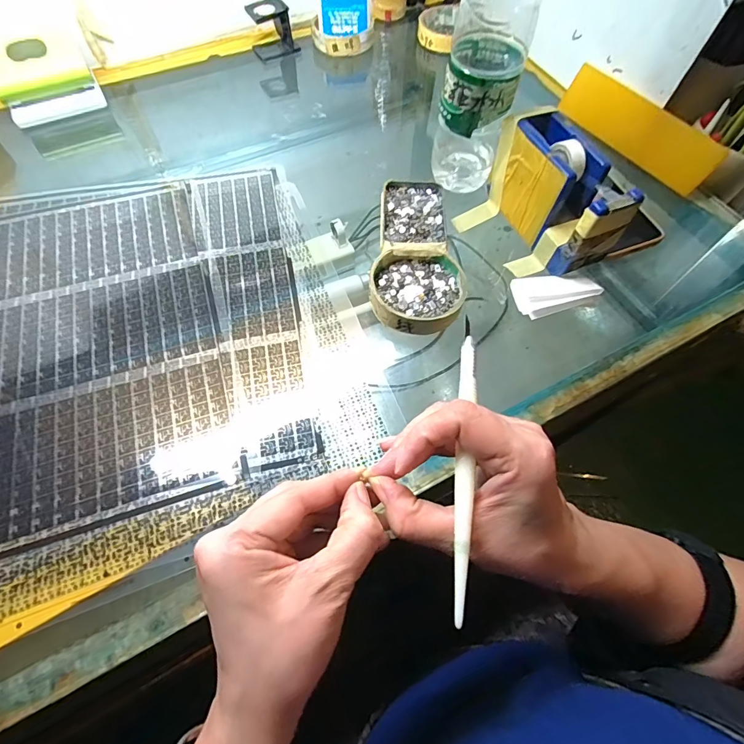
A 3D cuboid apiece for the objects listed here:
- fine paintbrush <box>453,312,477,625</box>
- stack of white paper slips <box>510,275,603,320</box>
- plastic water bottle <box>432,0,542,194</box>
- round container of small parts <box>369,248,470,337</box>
[{"bbox_3d":[0.046,0.040,0.201,0.008,0.005,0.148,6,71,2],"label":"fine paintbrush"},{"bbox_3d":[0.158,-0.072,0.358,0.065,0.017,0.039,-14,63,-9],"label":"stack of white paper slips"},{"bbox_3d":[0.096,-0.263,0.343,0.061,0.227,0.067,12,62,5],"label":"plastic water bottle"},{"bbox_3d":[0.039,-0.069,0.355,0.080,0.021,0.079,1,62,-1],"label":"round container of small parts"}]

